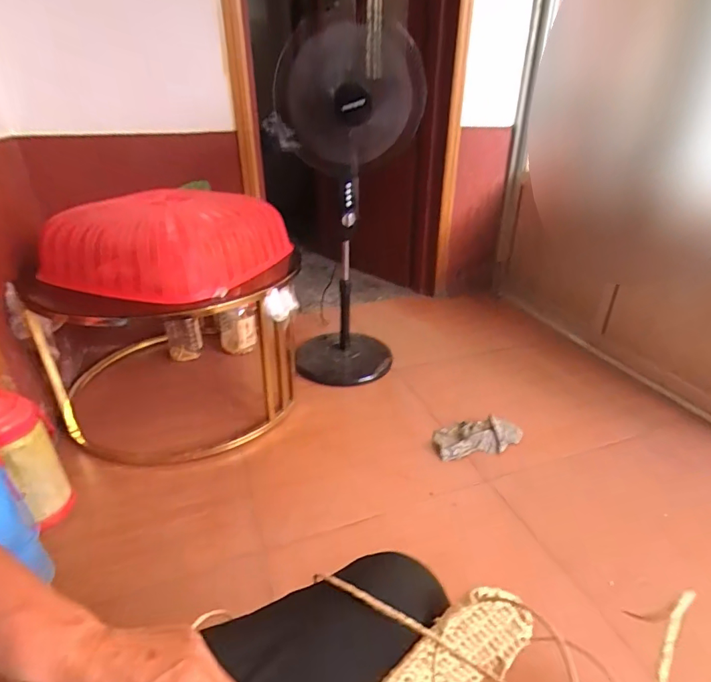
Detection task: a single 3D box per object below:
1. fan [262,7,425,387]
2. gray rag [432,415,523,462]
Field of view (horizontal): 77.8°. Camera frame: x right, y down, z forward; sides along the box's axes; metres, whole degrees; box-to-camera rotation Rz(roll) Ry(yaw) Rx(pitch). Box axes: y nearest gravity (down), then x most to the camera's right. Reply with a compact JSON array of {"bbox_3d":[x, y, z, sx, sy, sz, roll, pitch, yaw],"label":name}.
[{"bbox_3d":[-0.011,-0.393,1.524,0.405,1.066,0.551,3,28,5],"label":"fan"},{"bbox_3d":[0.368,0.283,1.318,0.268,0.050,0.123,-5,29,-10],"label":"gray rag"}]

